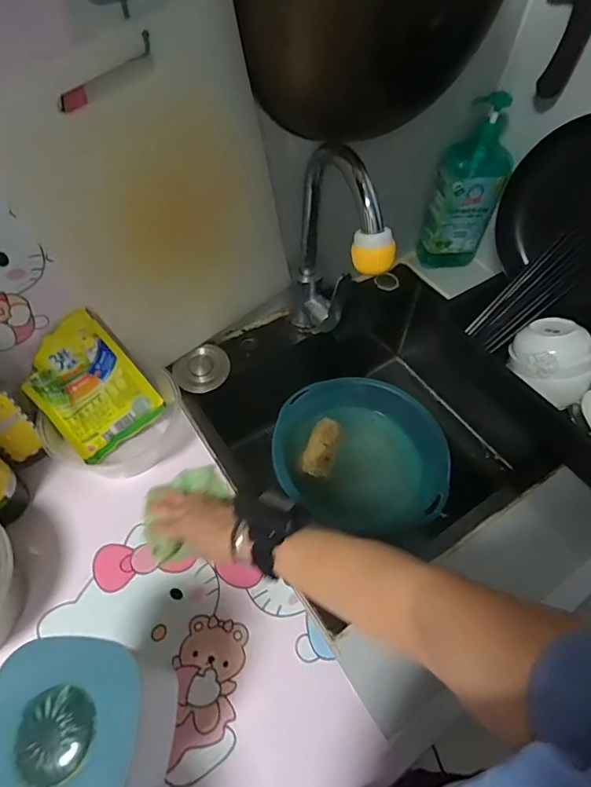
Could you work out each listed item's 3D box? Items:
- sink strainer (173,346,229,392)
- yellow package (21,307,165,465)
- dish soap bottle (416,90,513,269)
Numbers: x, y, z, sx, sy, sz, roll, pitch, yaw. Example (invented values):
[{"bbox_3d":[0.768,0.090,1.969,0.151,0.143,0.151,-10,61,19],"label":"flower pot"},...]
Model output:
[{"bbox_3d":[-0.136,-0.036,0.689,0.078,0.064,0.020,-33,23,-7],"label":"sink strainer"},{"bbox_3d":[-0.255,-0.006,0.583,0.118,0.160,0.011,-38,26,-15],"label":"yellow package"},{"bbox_3d":[0.271,-0.315,0.747,0.103,0.291,0.068,21,56,12],"label":"dish soap bottle"}]

